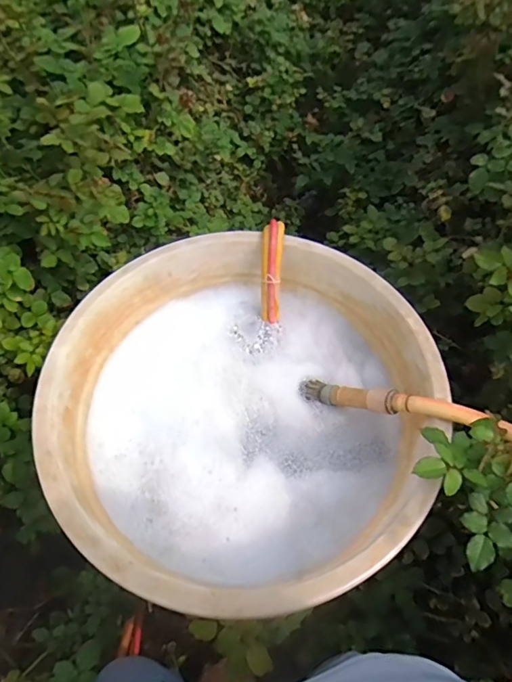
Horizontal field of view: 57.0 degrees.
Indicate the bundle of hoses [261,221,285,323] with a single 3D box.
[{"bbox_3d":[0.037,-0.163,1.103,0.049,0.060,0.235,2,97,0],"label":"bundle of hoses"}]

